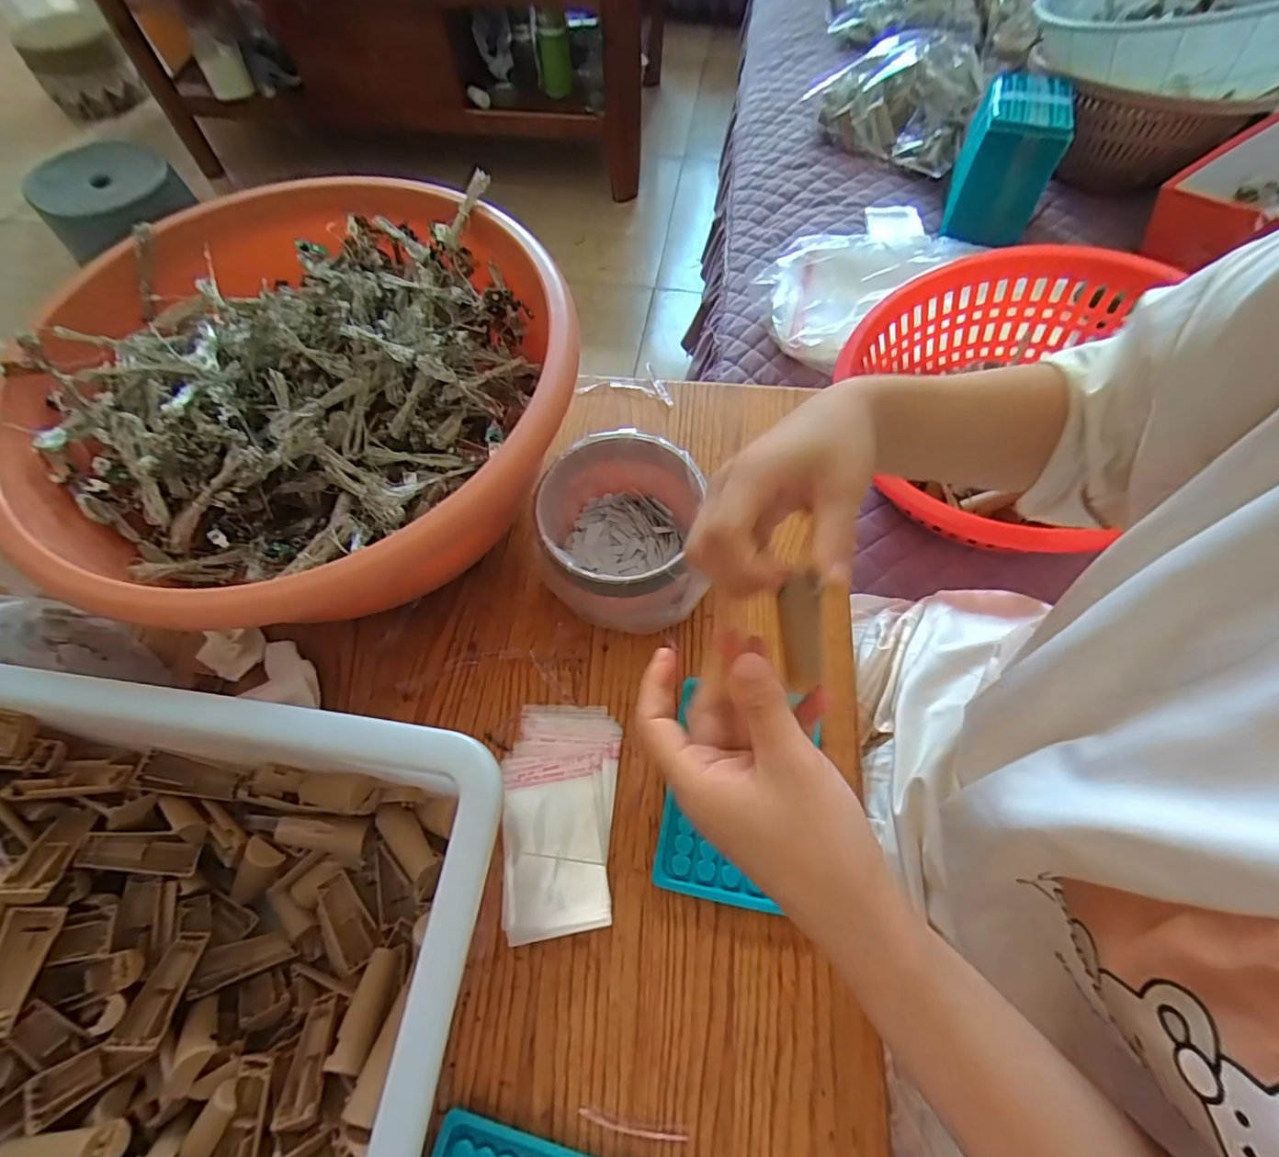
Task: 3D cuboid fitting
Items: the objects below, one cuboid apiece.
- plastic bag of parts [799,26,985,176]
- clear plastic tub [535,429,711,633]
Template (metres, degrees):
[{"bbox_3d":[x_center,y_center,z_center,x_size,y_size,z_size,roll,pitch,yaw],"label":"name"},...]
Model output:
[{"bbox_3d":[0.373,-0.697,0.803,0.207,0.090,0.207,25,66,13],"label":"plastic bag of parts"},{"bbox_3d":[-0.015,-0.030,0.406,0.106,0.085,0.122,-4,63,-1],"label":"clear plastic tub"}]

